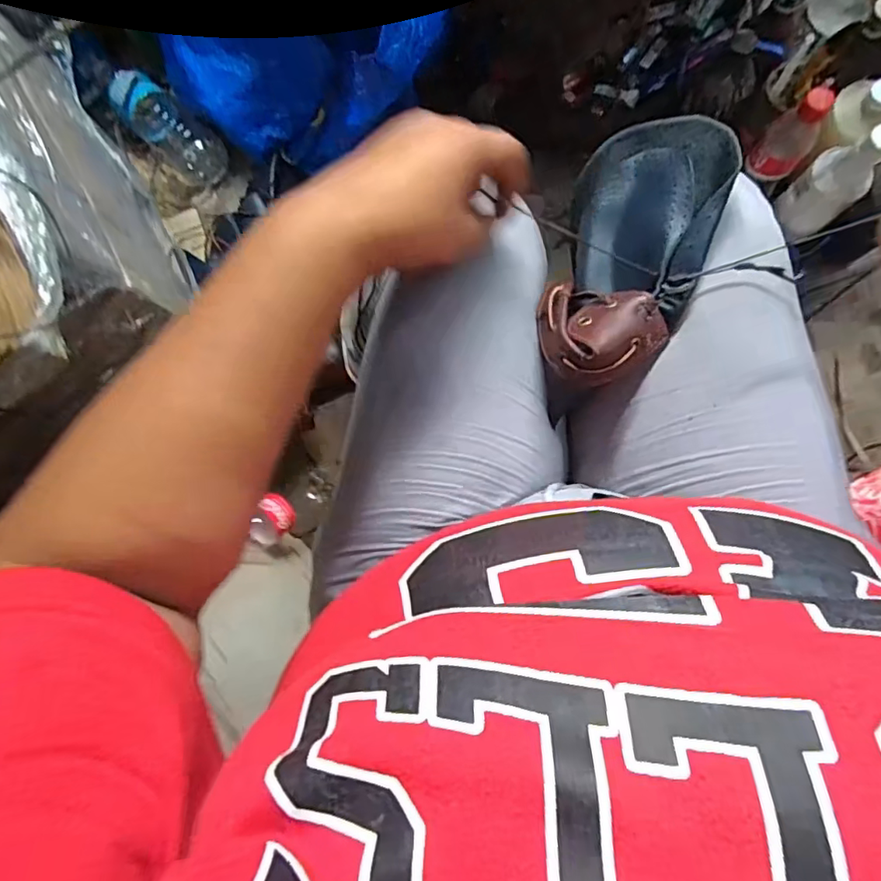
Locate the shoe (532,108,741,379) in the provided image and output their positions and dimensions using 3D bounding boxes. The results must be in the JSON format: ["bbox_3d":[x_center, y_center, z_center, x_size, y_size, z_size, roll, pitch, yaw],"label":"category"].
[{"bbox_3d":[0.115,-0.116,0.338,0.099,0.061,0.185,14,83,34],"label":"shoe"}]

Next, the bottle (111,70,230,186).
[{"bbox_3d":[-0.405,-0.471,0.835,0.188,0.070,0.081,43,91,-4],"label":"bottle"}]

